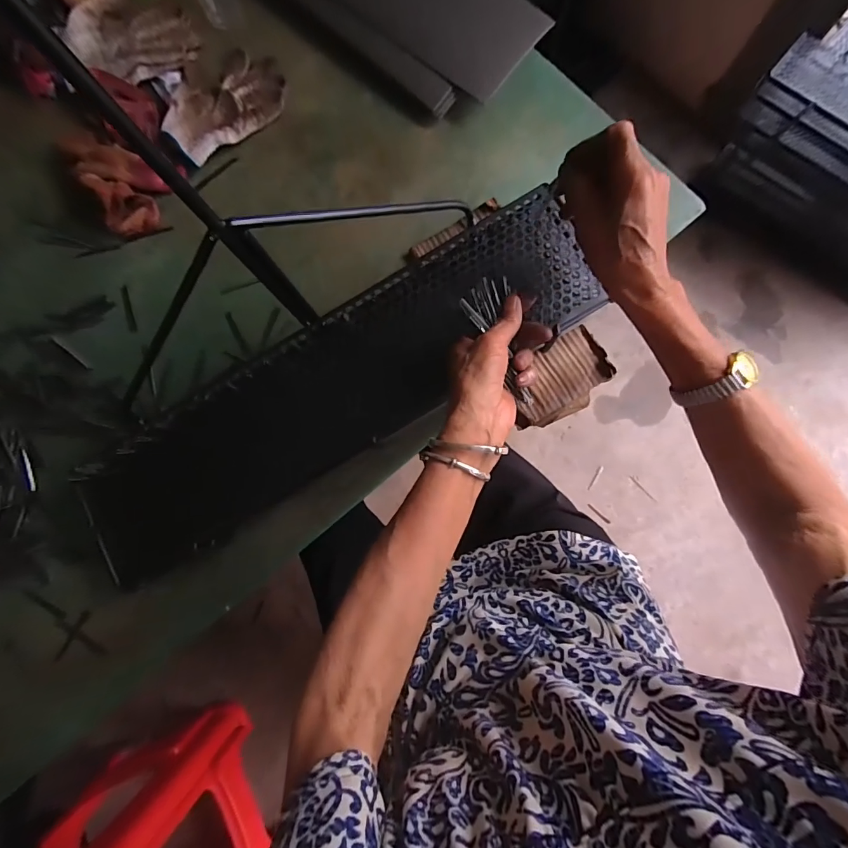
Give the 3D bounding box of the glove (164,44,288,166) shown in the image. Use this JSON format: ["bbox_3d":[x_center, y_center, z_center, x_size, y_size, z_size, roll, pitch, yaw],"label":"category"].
[{"bbox_3d":[-0.258,-0.416,0.534,0.108,0.027,0.164,40,87,7],"label":"glove"}]

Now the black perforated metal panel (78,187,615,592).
[{"bbox_3d":[-0.092,-0.038,0.438,0.585,0.040,0.145,-31,102,0],"label":"black perforated metal panel"}]

